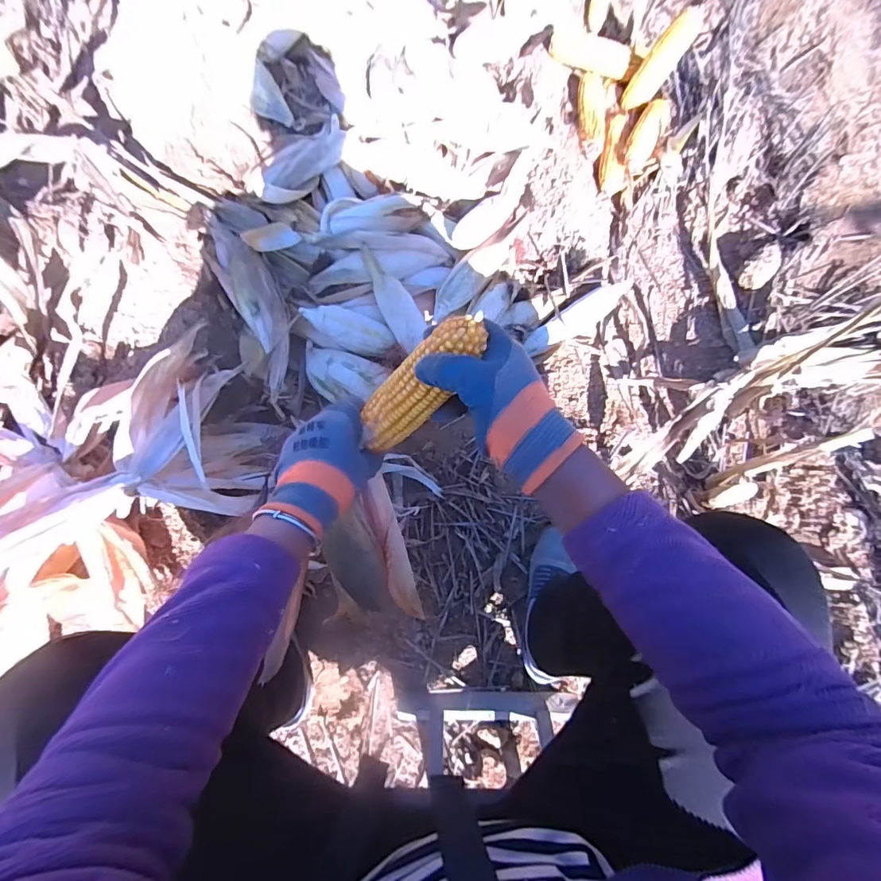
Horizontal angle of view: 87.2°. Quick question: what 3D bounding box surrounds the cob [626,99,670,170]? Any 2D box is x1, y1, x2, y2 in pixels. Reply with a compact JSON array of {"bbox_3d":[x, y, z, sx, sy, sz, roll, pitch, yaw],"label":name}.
[{"bbox_3d":[0.382,-0.567,0.858,0.053,0.039,0.154,25,76,5],"label":"cob"}]

